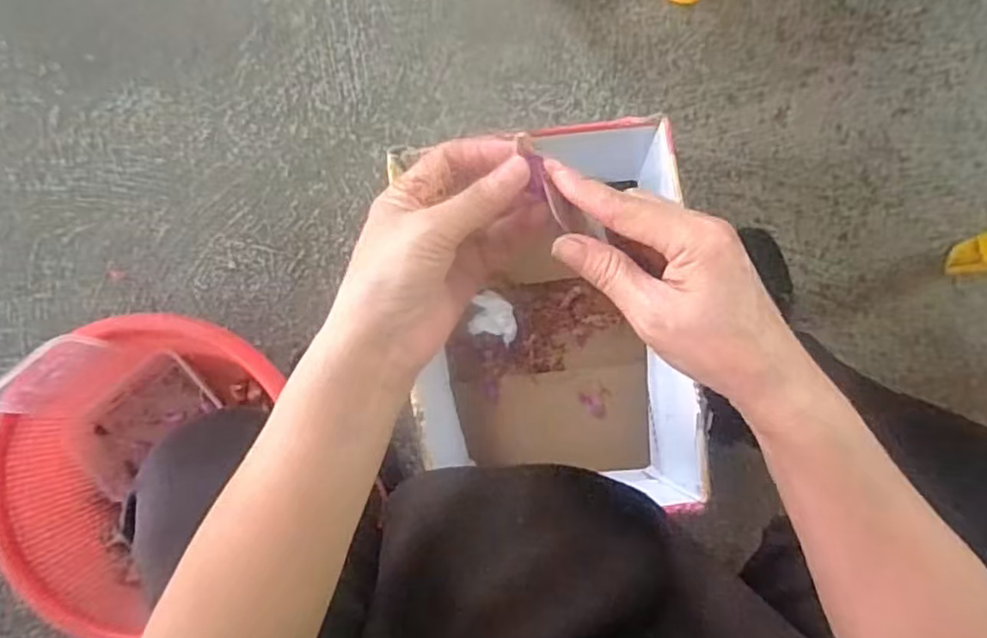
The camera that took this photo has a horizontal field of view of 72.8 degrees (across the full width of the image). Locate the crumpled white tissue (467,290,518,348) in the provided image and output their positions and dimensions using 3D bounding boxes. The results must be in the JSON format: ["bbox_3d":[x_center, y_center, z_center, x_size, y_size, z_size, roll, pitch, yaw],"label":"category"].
[{"bbox_3d":[0.003,-0.002,0.774,0.053,0.035,0.051,19,89,2],"label":"crumpled white tissue"}]

